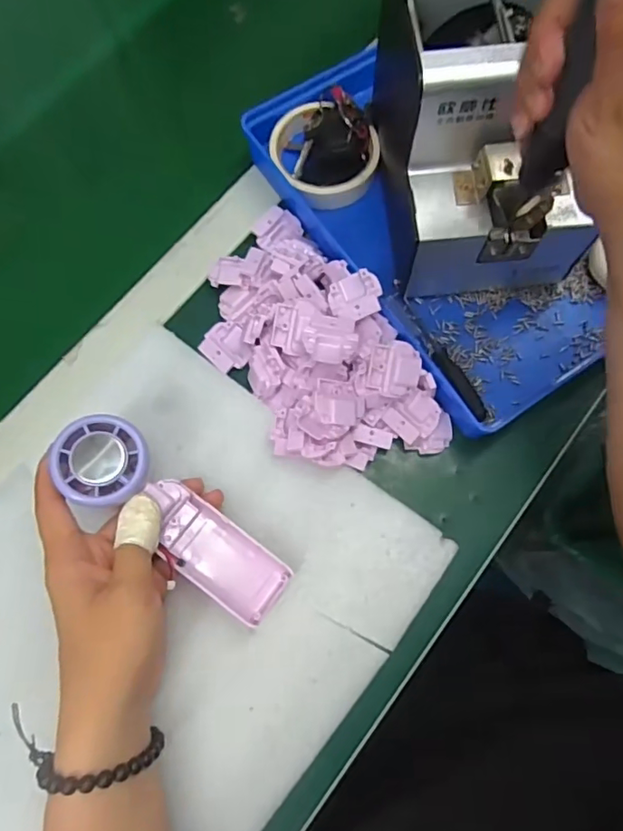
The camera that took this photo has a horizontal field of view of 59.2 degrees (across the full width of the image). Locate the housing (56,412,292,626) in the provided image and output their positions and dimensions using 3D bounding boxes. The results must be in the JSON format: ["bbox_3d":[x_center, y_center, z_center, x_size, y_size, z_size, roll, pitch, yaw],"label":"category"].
[{"bbox_3d":[-0.086,0.065,0.345,0.166,0.027,0.049,43,78,-13],"label":"housing"}]

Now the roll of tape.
[{"bbox_3d":[0.010,-0.212,0.450,0.087,0.031,0.078,6,75,2],"label":"roll of tape"}]

